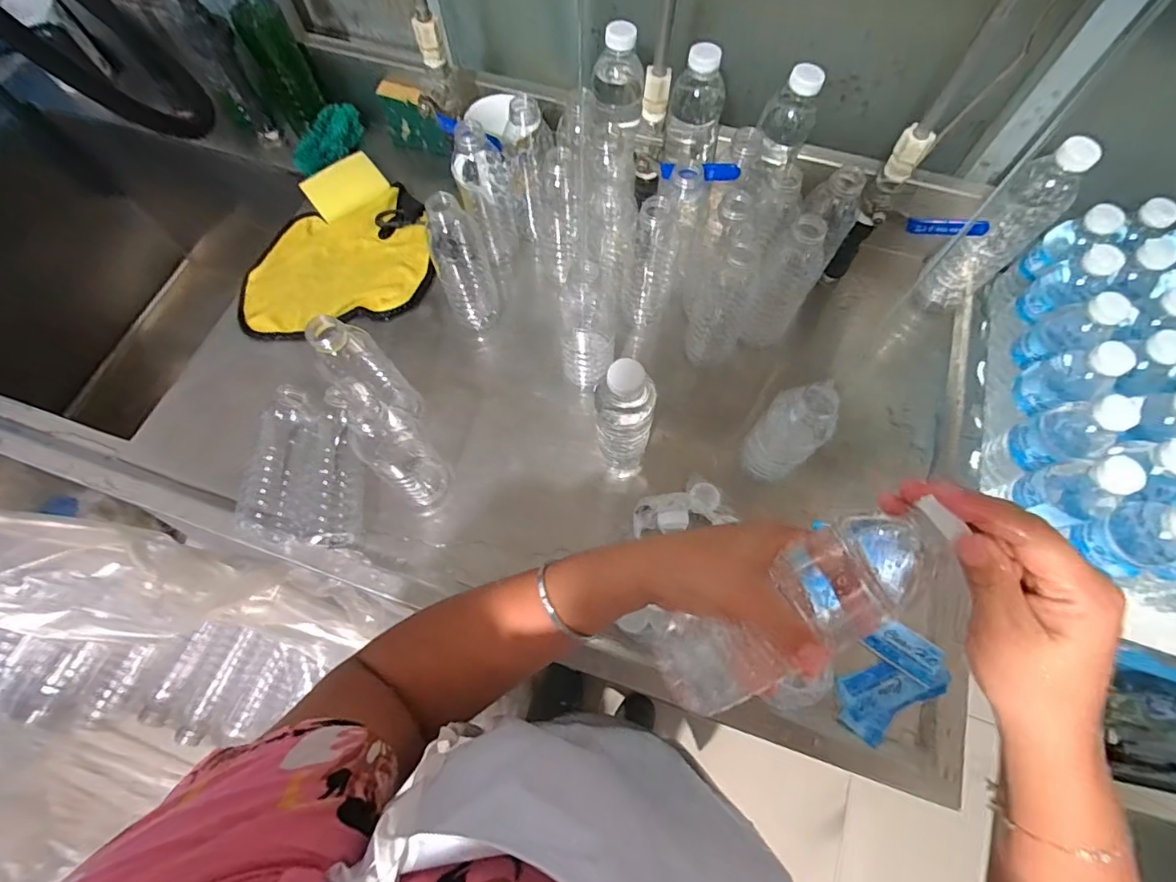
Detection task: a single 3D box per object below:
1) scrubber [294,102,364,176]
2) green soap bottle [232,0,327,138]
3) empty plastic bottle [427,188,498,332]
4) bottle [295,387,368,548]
[{"bbox_3d":[-0.364,-0.421,0.728,0.062,0.026,0.121,19,69,8],"label":"scrubber"},{"bbox_3d":[-0.408,-0.512,0.674,0.065,0.186,0.054,-27,70,-11],"label":"green soap bottle"},{"bbox_3d":[-0.139,-0.201,0.580,0.056,0.164,0.068,-17,69,-7],"label":"empty plastic bottle"},{"bbox_3d":[-0.273,0.022,0.554,0.068,0.060,0.171,1,68,0],"label":"bottle"}]

